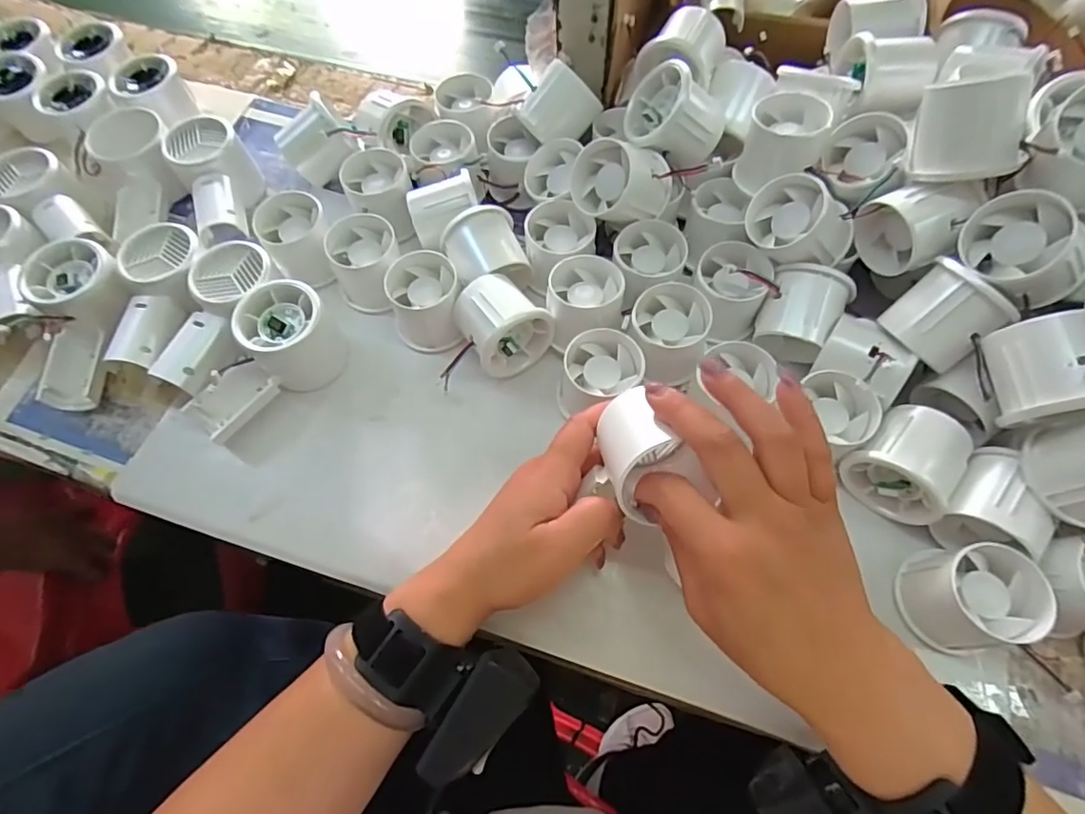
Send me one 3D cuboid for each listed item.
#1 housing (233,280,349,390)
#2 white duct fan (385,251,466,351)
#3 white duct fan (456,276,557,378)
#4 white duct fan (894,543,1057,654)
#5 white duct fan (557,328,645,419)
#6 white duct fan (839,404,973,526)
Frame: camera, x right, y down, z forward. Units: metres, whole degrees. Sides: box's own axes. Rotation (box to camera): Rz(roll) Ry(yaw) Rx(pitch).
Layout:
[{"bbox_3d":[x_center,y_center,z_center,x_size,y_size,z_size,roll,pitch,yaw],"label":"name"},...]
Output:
[{"bbox_3d":[-0.175,-0.050,0.396,0.056,0.056,0.055,-1,66,1],"label":"housing"},{"bbox_3d":[-0.084,-0.075,0.409,0.052,0.044,0.060,-16,66,-6],"label":"white duct fan"},{"bbox_3d":[-0.030,-0.058,0.391,0.054,0.045,0.057,-42,71,-16],"label":"white duct fan"},{"bbox_3d":[0.239,0.106,0.314,0.049,0.049,0.054,-3,66,0],"label":"white duct fan"},{"bbox_3d":[0.036,-0.021,0.378,0.053,0.042,0.050,-28,68,-11],"label":"white duct fan"},{"bbox_3d":[0.224,0.035,0.343,0.055,0.046,0.053,-43,71,-16],"label":"white duct fan"}]

